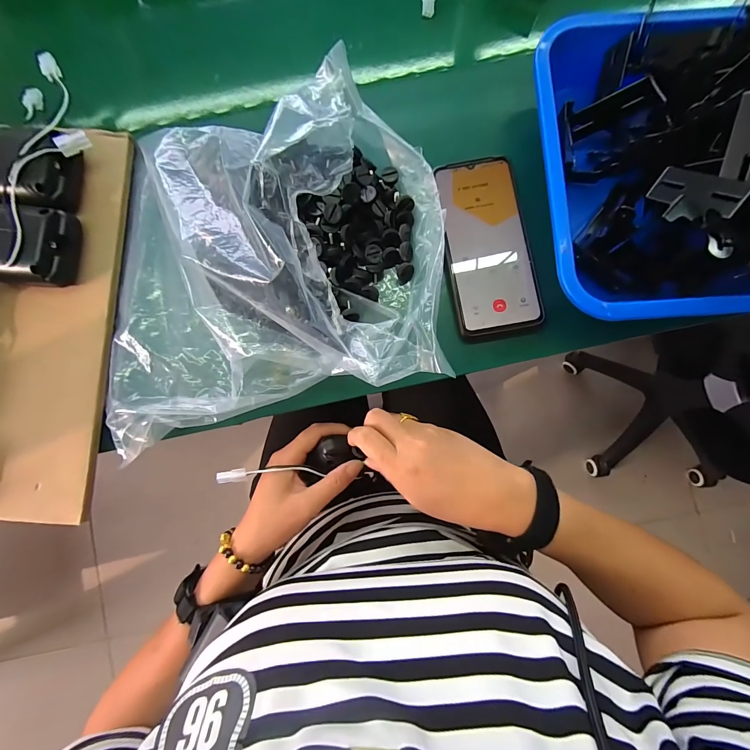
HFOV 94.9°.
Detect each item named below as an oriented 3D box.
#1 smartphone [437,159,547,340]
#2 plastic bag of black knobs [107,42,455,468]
[{"bbox_3d":[0.102,-0.118,0.309,0.074,0.009,0.158,-8,86,-1],"label":"smartphone"},{"bbox_3d":[-0.086,-0.087,0.262,0.289,0.092,0.279,0,86,0],"label":"plastic bag of black knobs"}]

